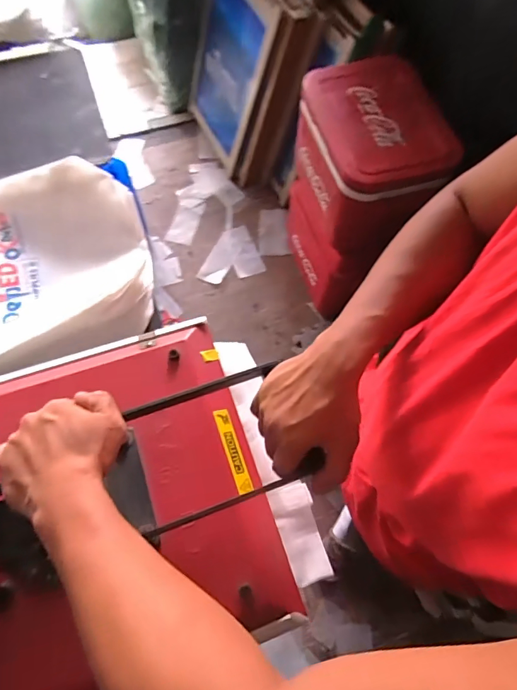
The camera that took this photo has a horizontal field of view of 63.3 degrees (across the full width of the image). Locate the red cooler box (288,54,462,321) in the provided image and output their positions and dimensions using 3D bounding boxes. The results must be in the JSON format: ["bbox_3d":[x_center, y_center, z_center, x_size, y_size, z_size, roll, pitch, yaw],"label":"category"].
[{"bbox_3d":[0.304,-0.476,1.368,0.319,0.622,0.513,-9,68,-5],"label":"red cooler box"}]

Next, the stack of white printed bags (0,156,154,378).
[{"bbox_3d":[-0.434,-0.119,0.661,0.500,0.107,0.334,-18,69,-9],"label":"stack of white printed bags"}]

